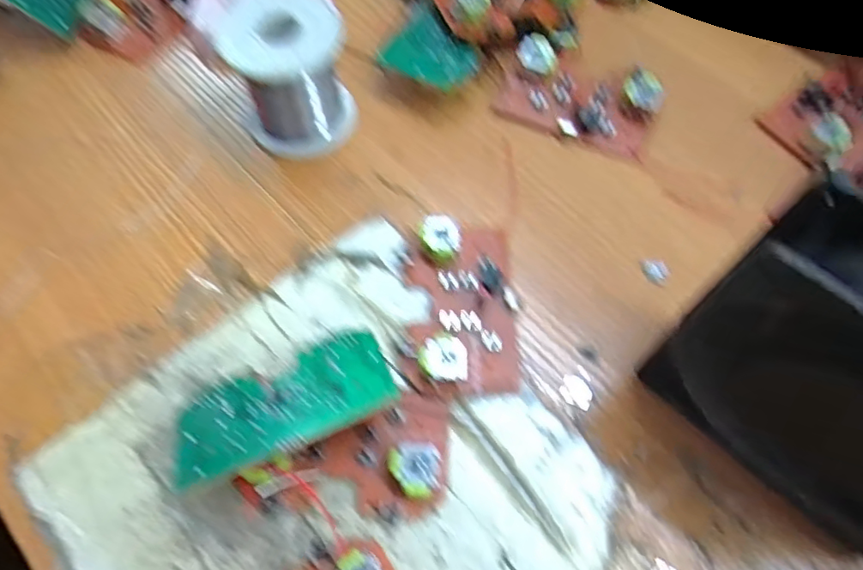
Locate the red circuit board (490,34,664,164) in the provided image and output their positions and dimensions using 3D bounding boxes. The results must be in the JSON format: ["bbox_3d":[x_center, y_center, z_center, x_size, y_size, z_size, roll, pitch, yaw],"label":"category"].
[{"bbox_3d":[0.085,-0.110,0.325,0.090,0.020,0.046,20,68,8],"label":"red circuit board"}]

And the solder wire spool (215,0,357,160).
[{"bbox_3d":[-0.075,-0.113,0.303,0.059,0.068,0.056,0,67,-1],"label":"solder wire spool"}]

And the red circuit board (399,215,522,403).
[{"bbox_3d":[0.015,0.010,0.271,0.055,0.017,0.090,2,67,0],"label":"red circuit board"}]

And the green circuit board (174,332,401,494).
[{"bbox_3d":[-0.062,0.049,0.236,0.090,0.004,0.053,-22,36,-5],"label":"green circuit board"}]

